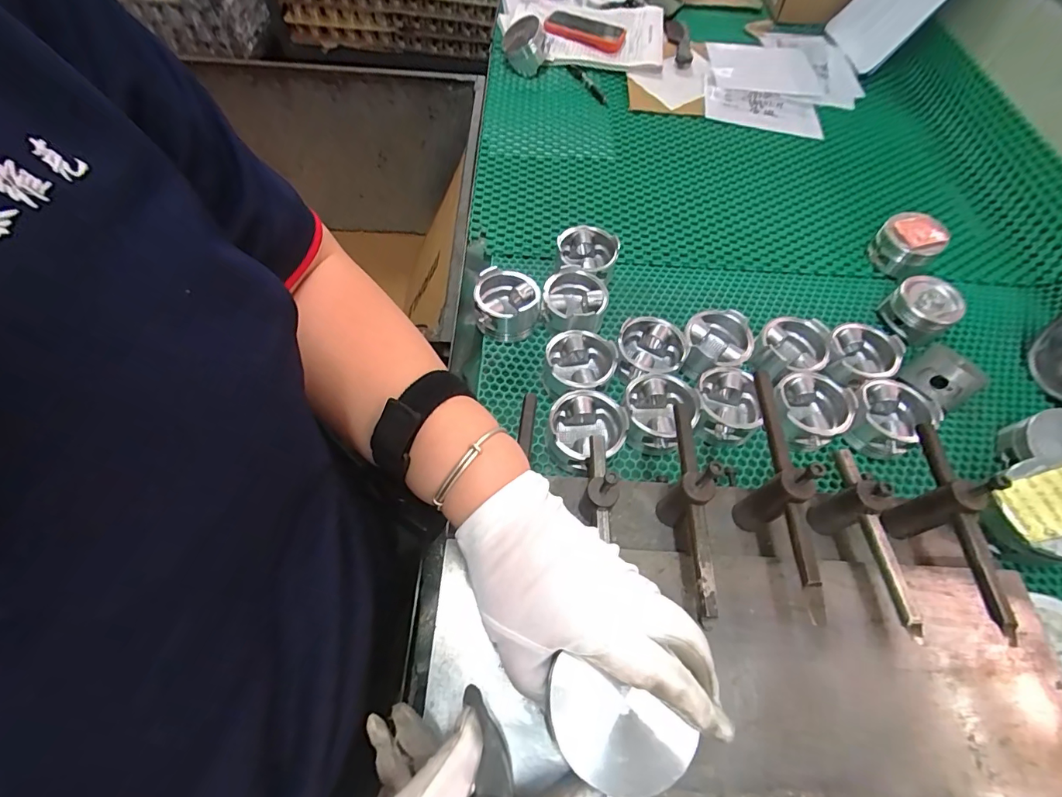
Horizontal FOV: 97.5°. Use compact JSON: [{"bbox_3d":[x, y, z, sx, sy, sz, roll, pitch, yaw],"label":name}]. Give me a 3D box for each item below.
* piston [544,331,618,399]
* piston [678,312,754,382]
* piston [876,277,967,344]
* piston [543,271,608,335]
[{"bbox_3d":[0.056,-0.032,0.532,0.075,0.050,0.079,1,60,-2],"label":"piston"},{"bbox_3d":[0.218,-0.058,0.559,0.075,0.057,0.080,14,60,5],"label":"piston"},{"bbox_3d":[0.511,-0.116,0.615,0.071,0.060,0.071,1,60,-2],"label":"piston"},{"bbox_3d":[0.053,-0.113,0.575,0.074,0.056,0.082,19,61,8],"label":"piston"}]

